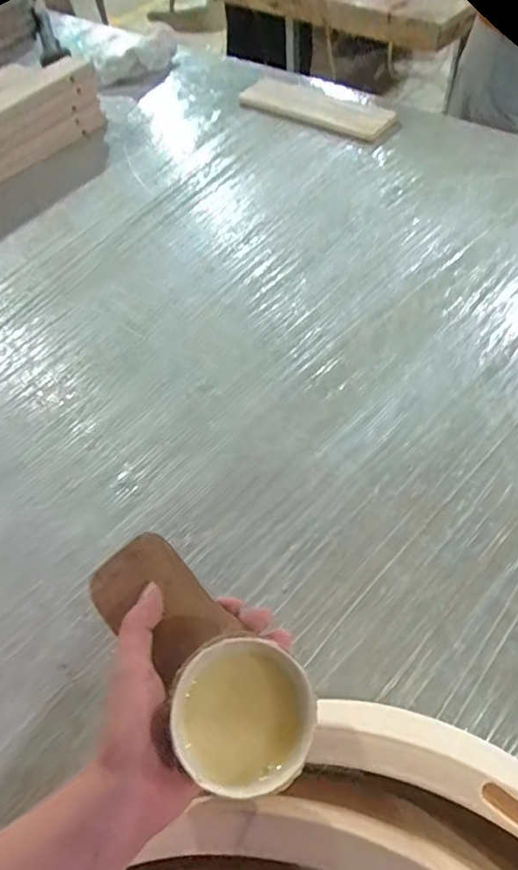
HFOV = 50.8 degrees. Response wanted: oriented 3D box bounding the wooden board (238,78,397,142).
[{"bbox_3d":[0.098,-0.590,0.981,0.304,0.012,0.102,36,66,25],"label":"wooden board"}]

